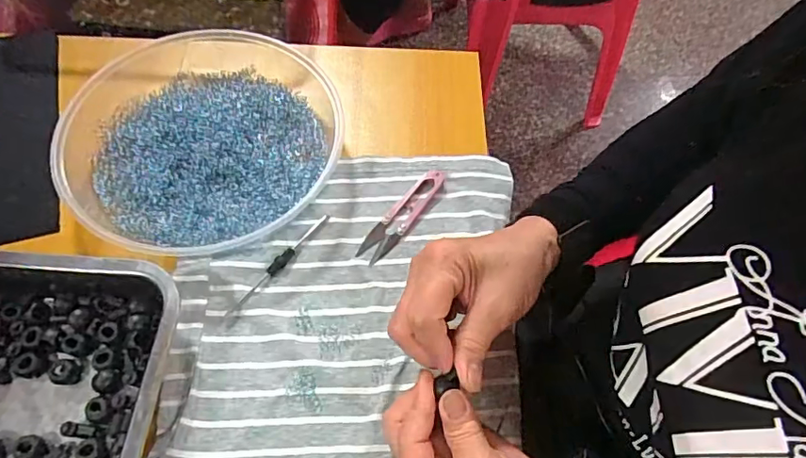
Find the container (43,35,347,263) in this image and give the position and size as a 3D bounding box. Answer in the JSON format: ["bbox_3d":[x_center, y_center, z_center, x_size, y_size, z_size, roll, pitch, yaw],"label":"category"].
[{"bbox_3d":[-0.176,-0.088,0.452,0.224,0.047,0.225,1,62,-2],"label":"container"}]

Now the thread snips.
[{"bbox_3d":[0.001,-0.014,0.443,0.023,0.008,0.104,35,65,15],"label":"thread snips"}]

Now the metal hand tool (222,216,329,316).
[{"bbox_3d":[-0.098,0.026,0.414,0.010,0.009,0.108,37,66,16],"label":"metal hand tool"}]

